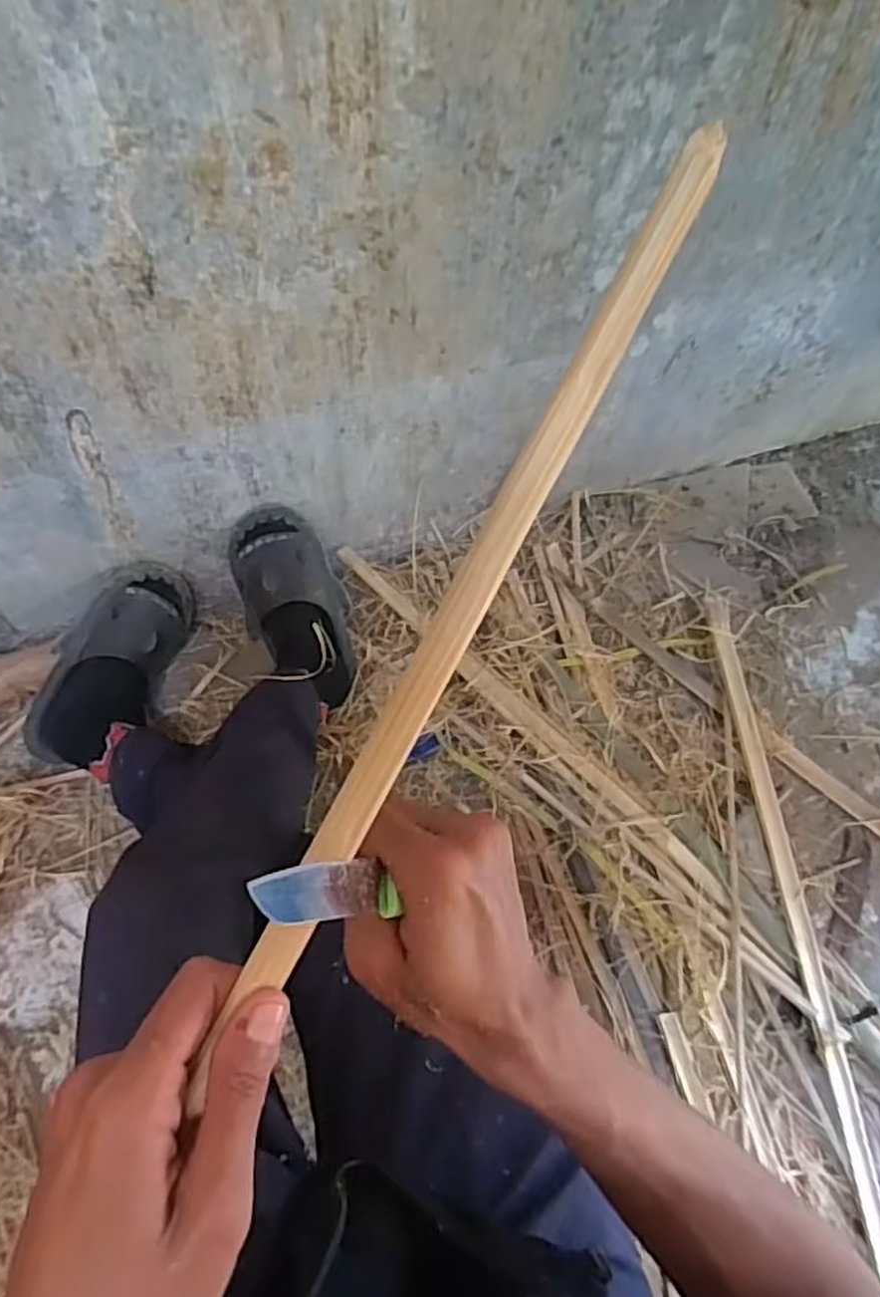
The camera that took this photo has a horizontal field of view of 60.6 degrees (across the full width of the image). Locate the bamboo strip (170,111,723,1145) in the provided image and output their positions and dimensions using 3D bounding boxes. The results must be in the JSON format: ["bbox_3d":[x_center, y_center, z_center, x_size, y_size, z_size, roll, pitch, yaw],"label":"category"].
[{"bbox_3d":[0.017,-0.030,0.279,0.020,0.008,0.357,28,89,13],"label":"bamboo strip"}]

